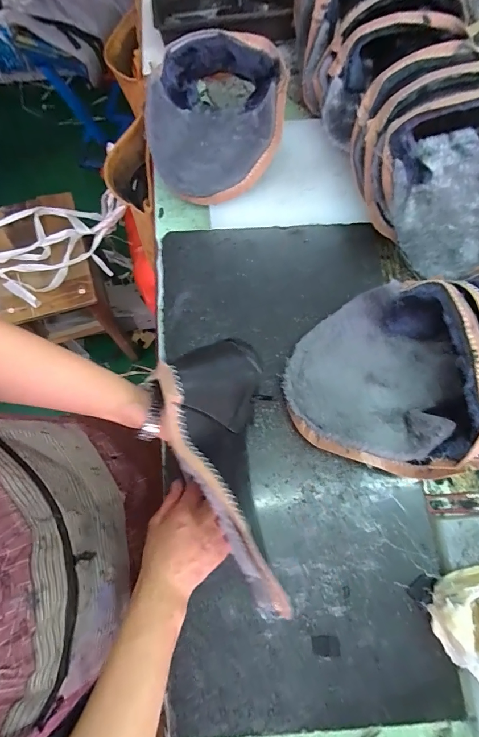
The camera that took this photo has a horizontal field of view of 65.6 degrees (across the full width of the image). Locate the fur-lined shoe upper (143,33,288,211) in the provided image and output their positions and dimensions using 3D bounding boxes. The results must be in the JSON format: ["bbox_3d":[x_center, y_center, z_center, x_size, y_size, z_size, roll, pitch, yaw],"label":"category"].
[{"bbox_3d":[-0.036,-0.376,0.555,0.199,0.085,0.245,0,73,-1],"label":"fur-lined shoe upper"}]

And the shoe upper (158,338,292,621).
[{"bbox_3d":[-0.008,0.086,0.323,0.090,0.080,0.242,-11,67,-4],"label":"shoe upper"}]

